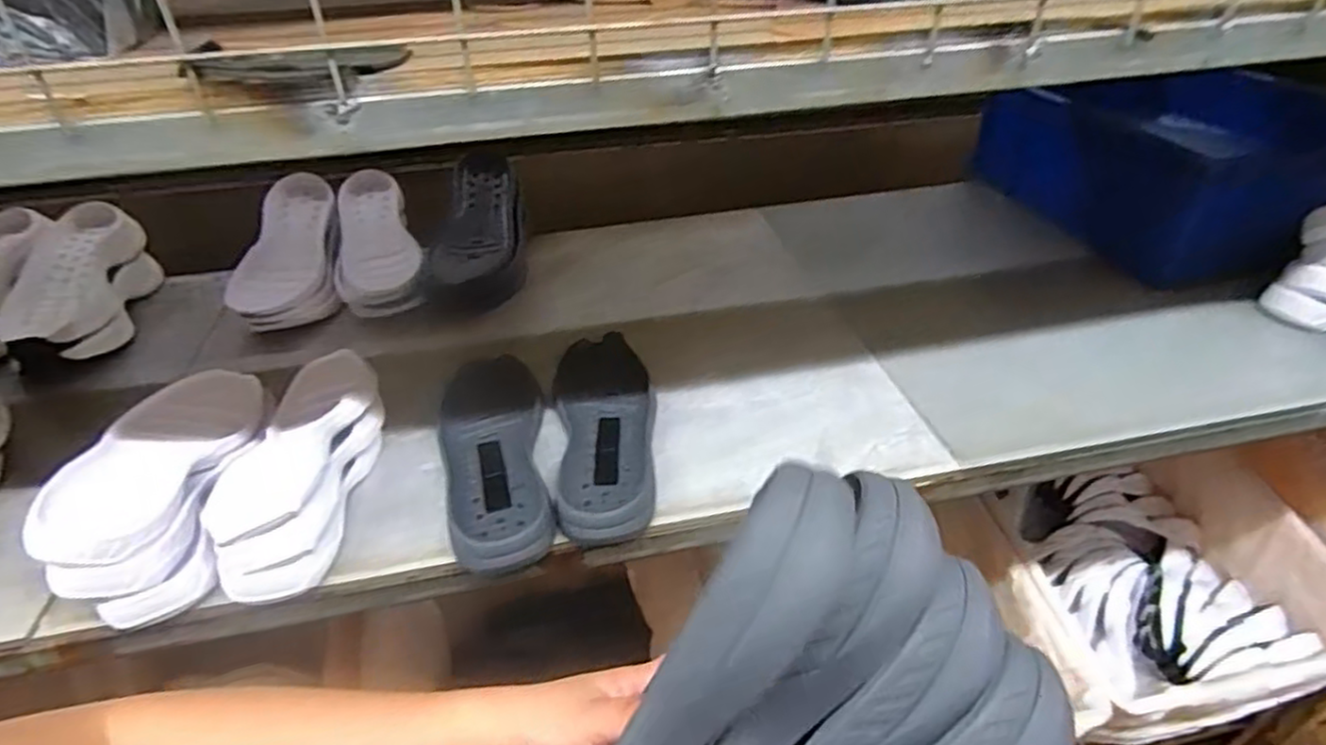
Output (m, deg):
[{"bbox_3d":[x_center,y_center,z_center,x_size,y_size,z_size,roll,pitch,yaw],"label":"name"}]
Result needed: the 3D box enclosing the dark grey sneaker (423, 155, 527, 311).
[{"bbox_3d":[-0.249,-0.211,0.990,0.128,0.066,0.296,-3,56,1],"label":"dark grey sneaker"}]

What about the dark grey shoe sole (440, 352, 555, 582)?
[{"bbox_3d":[-0.159,0.075,0.678,0.108,0.034,0.285,-12,37,-14],"label":"dark grey shoe sole"}]

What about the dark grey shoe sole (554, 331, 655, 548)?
[{"bbox_3d":[-0.057,0.052,0.702,0.099,0.033,0.286,-6,36,-6],"label":"dark grey shoe sole"}]

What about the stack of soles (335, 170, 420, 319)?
[{"bbox_3d":[-0.403,-0.186,0.974,0.117,0.041,0.277,-14,53,-15],"label":"stack of soles"}]

